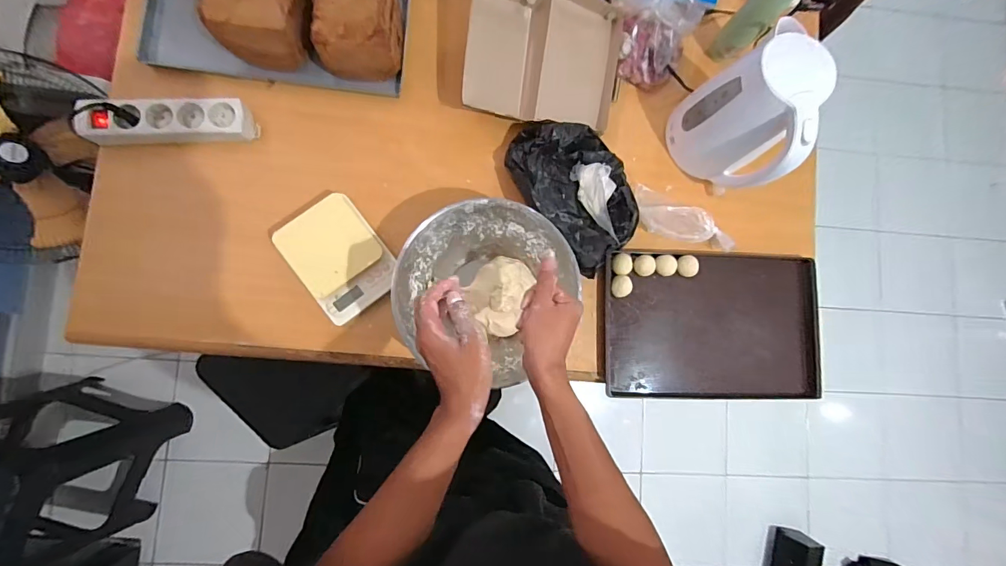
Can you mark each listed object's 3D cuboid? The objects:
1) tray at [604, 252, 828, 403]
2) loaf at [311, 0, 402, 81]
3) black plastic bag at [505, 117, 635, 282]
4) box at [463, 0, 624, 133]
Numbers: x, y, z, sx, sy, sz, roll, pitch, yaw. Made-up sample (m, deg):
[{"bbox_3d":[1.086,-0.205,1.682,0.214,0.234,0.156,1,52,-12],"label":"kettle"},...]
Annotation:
[{"bbox_3d":[0.357,0.074,0.712,0.379,0.039,0.243,3,86,-5],"label":"tray"},{"bbox_3d":[-0.220,-0.381,0.655,0.117,0.105,0.129,1,86,-6],"label":"loaf"},{"bbox_3d":[0.126,-0.156,0.673,0.176,0.099,0.257,-31,89,-7],"label":"black plastic bag"},{"bbox_3d":[0.068,-0.372,0.695,0.253,0.078,0.206,6,85,-5],"label":"box"}]

